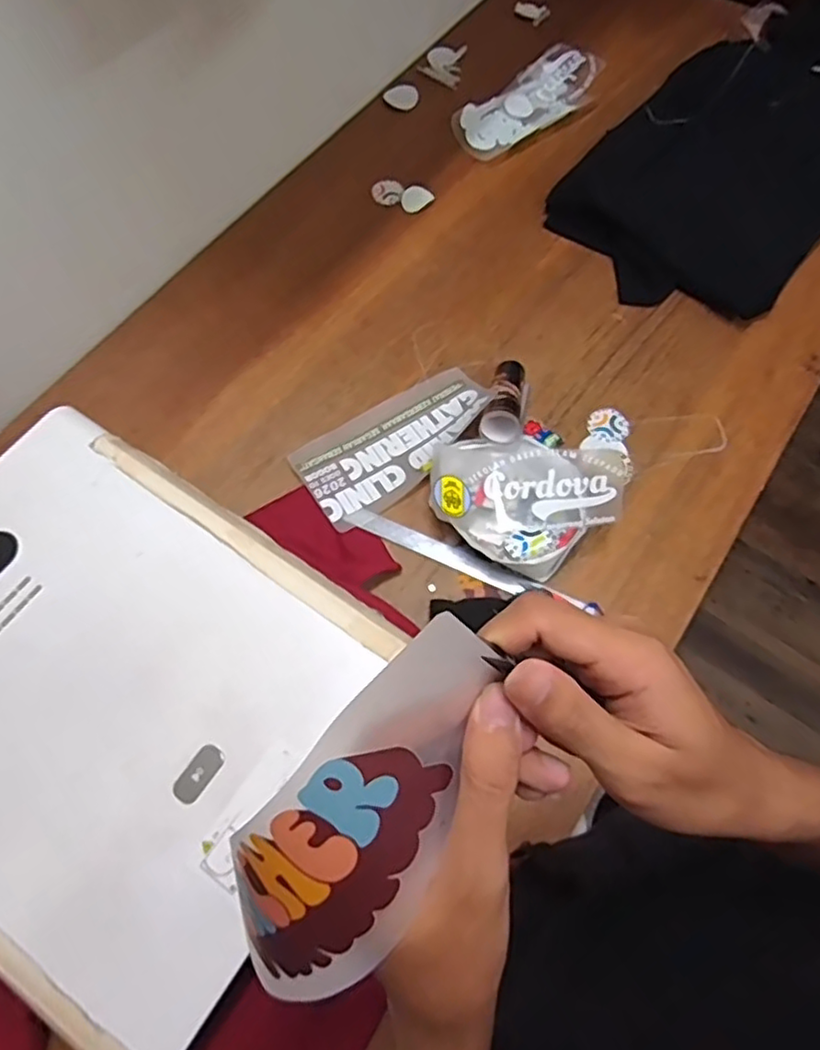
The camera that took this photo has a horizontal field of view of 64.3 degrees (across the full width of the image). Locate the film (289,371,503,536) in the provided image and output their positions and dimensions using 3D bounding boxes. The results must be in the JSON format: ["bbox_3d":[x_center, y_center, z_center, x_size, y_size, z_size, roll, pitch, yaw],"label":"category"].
[{"bbox_3d":[-0.014,-0.121,0.869,0.278,0.047,0.135,-34,70,-14],"label":"film"}]

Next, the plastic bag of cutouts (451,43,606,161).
[{"bbox_3d":[0.220,-0.766,1.178,0.341,0.022,0.140,-42,72,-17],"label":"plastic bag of cutouts"}]

